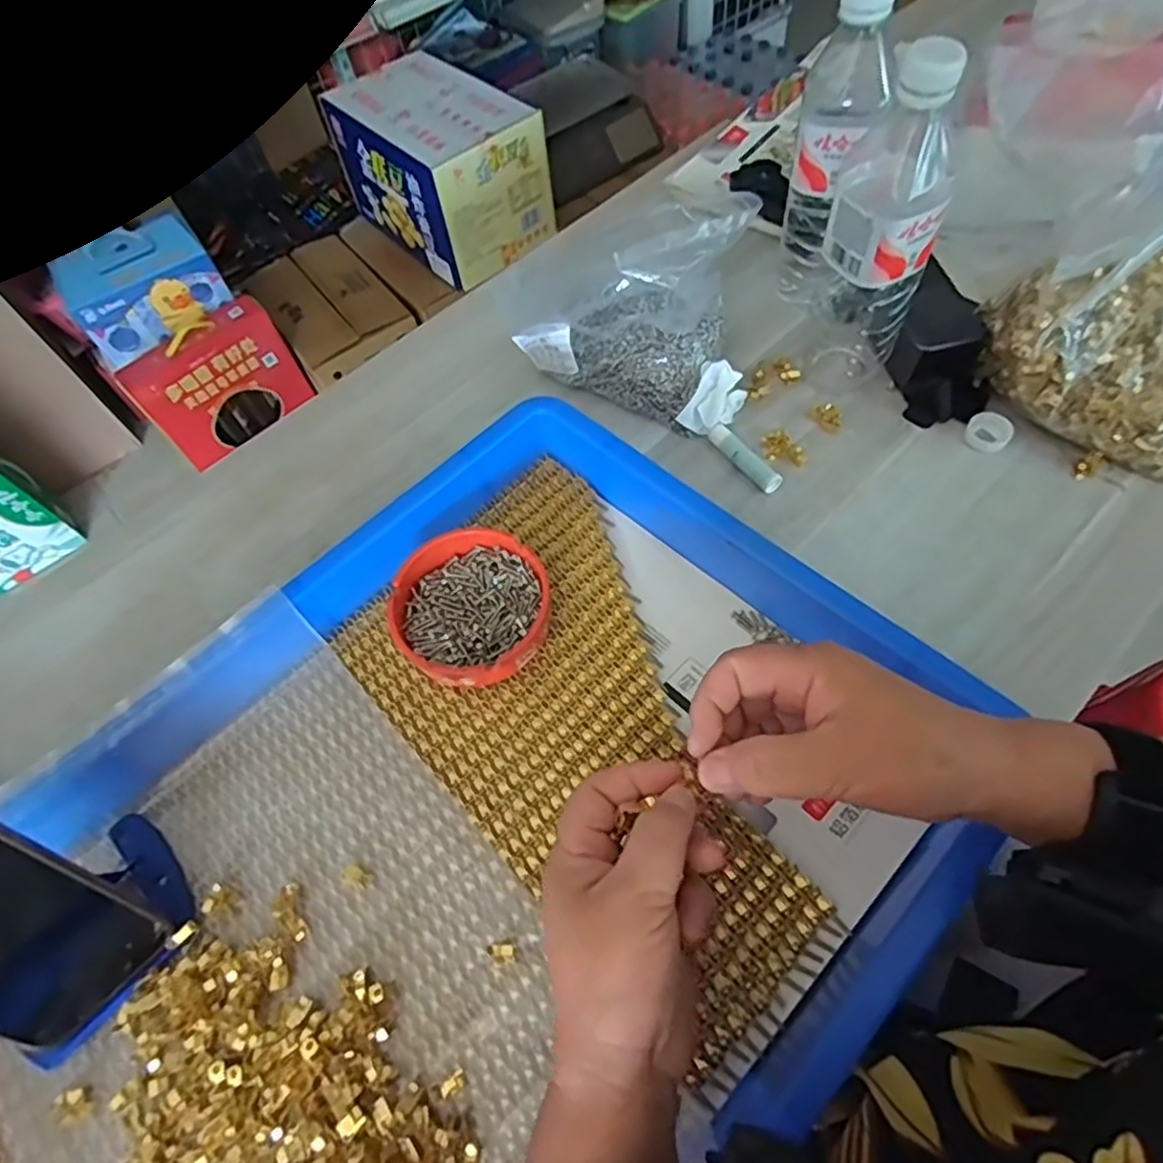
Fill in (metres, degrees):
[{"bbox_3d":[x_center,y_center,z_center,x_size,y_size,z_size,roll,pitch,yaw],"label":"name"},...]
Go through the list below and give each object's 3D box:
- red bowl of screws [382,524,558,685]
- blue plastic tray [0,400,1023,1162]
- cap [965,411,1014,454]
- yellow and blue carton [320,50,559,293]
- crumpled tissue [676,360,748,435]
[{"bbox_3d":[-0.069,0.021,0.432,0.096,0.035,0.102,-3,60,5],"label":"red bowl of screws"},{"bbox_3d":[-0.087,0.163,0.347,0.557,0.077,0.382,-42,64,-17],"label":"blue plastic tray"},{"bbox_3d":[0.308,-0.113,0.512,0.031,0.012,0.030,-3,60,5],"label":"cap"},{"bbox_3d":[-0.302,-0.897,1.493,0.284,0.286,0.416,-39,63,-16],"label":"yellow and blue carton"},{"bbox_3d":[0.104,-0.143,0.527,0.030,0.038,0.053,37,70,24],"label":"crumpled tissue"}]

